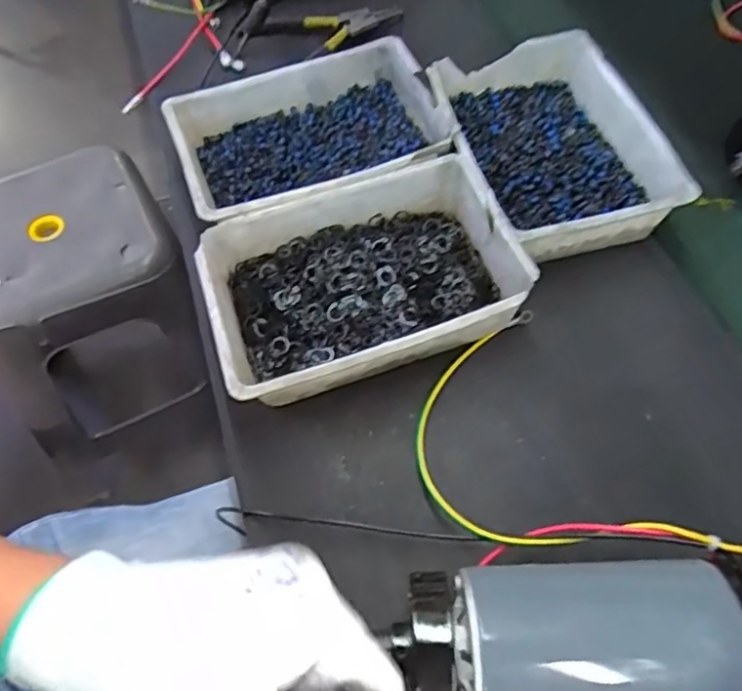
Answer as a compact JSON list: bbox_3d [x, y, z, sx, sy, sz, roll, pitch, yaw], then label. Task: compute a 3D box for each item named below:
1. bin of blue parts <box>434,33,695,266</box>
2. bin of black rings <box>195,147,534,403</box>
[{"bbox_3d":[0.139,-0.157,0.498,0.152,0.052,0.203,-11,59,-5],"label":"bin of blue parts"},{"bbox_3d":[-0.007,-0.045,0.438,0.203,0.048,0.143,-18,60,-9],"label":"bin of black rings"}]

